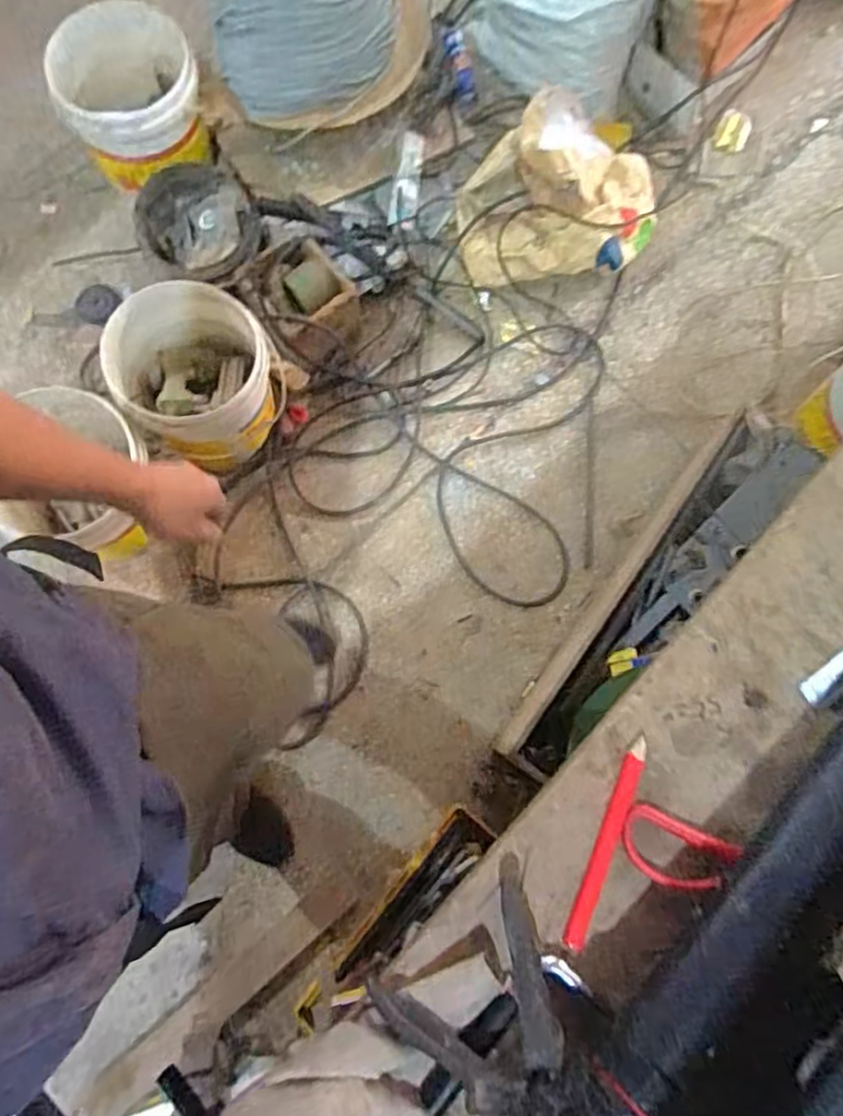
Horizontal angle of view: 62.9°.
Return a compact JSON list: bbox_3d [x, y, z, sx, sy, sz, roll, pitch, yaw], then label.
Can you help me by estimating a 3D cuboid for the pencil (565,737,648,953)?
[{"bbox_3d":[0.142,0.217,0.525,0.015,0.009,0.160,22,79,3],"label":"pencil"}]

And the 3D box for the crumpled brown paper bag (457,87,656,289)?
[{"bbox_3d":[0.308,-0.792,1.483,0.426,0.251,0.365,9,77,1],"label":"crumpled brown paper bag"}]

